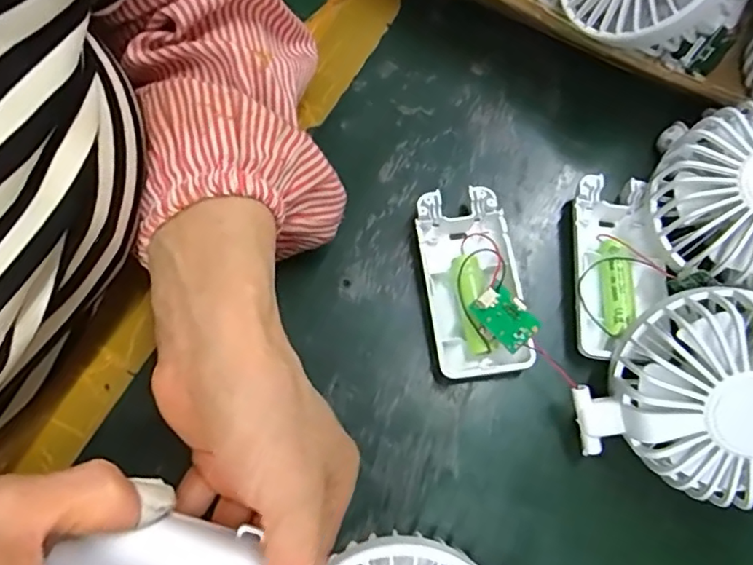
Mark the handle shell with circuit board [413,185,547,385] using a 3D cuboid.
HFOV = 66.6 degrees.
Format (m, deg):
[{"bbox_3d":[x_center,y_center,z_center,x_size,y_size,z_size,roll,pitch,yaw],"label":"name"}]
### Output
[{"bbox_3d":[0.046,-0.002,0.276,0.045,0.030,0.090,-8,72,-3],"label":"handle shell with circuit board"}]

